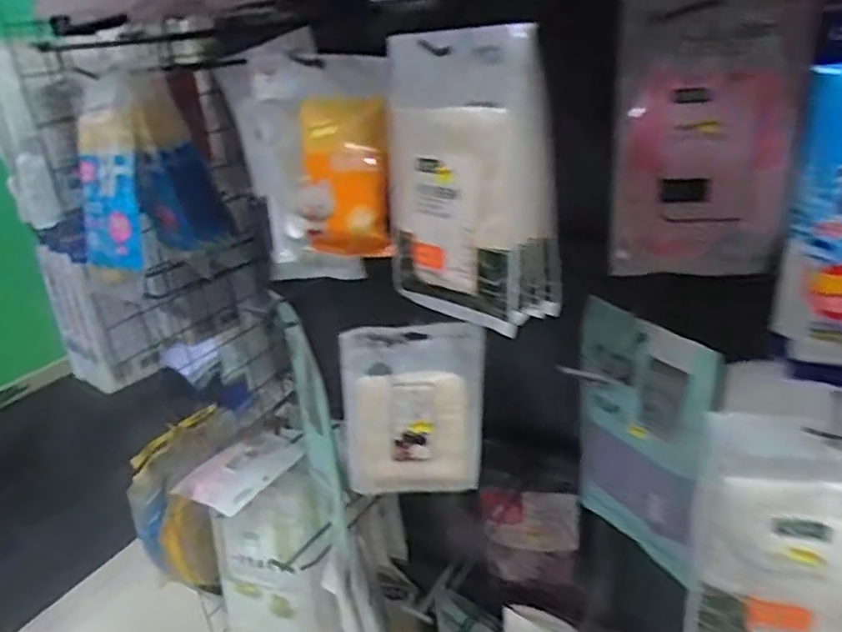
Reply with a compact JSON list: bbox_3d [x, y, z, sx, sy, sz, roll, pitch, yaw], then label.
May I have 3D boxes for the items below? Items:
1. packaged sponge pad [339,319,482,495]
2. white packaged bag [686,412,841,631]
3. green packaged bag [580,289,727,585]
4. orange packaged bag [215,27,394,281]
[{"bbox_3d":[-0.008,0.096,0.638,0.139,0.183,0.023,-7,27,-1],"label":"packaged sponge pad"},{"bbox_3d":[0.309,0.199,0.512,0.169,0.257,0.030,3,28,19],"label":"white packaged bag"},{"bbox_3d":[0.234,0.135,0.680,0.035,0.291,0.155,-23,31,-29],"label":"green packaged bag"},{"bbox_3d":[-0.096,-0.143,0.618,0.145,0.196,0.049,-5,27,3],"label":"orange packaged bag"}]

